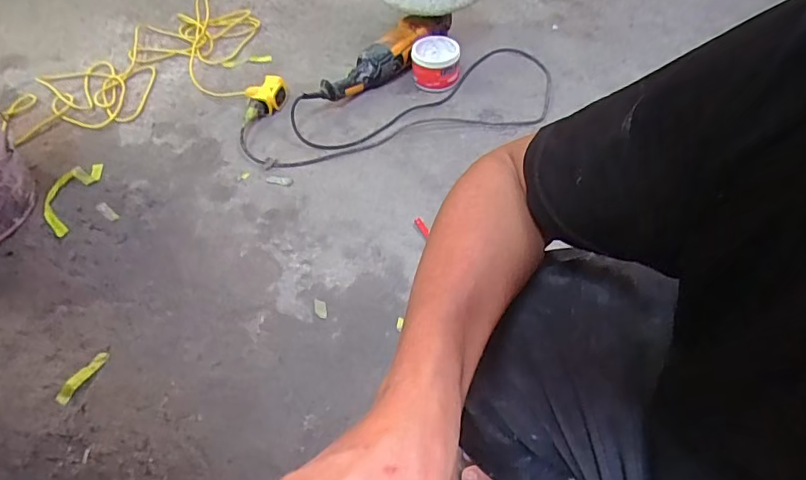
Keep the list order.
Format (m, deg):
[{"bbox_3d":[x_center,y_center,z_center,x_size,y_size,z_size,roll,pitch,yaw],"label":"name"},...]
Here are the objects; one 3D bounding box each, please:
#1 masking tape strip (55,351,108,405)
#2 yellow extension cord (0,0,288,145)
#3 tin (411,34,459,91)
[{"bbox_3d":[-0.463,0.197,0.747,0.020,0.009,0.084,22,53,16],"label":"masking tape strip"},{"bbox_3d":[-0.577,-0.418,1.199,0.570,0.055,0.466,-8,51,-8],"label":"yellow extension cord"},{"bbox_3d":[0.074,-0.402,1.177,0.111,0.082,0.118,2,50,0],"label":"tin"}]

